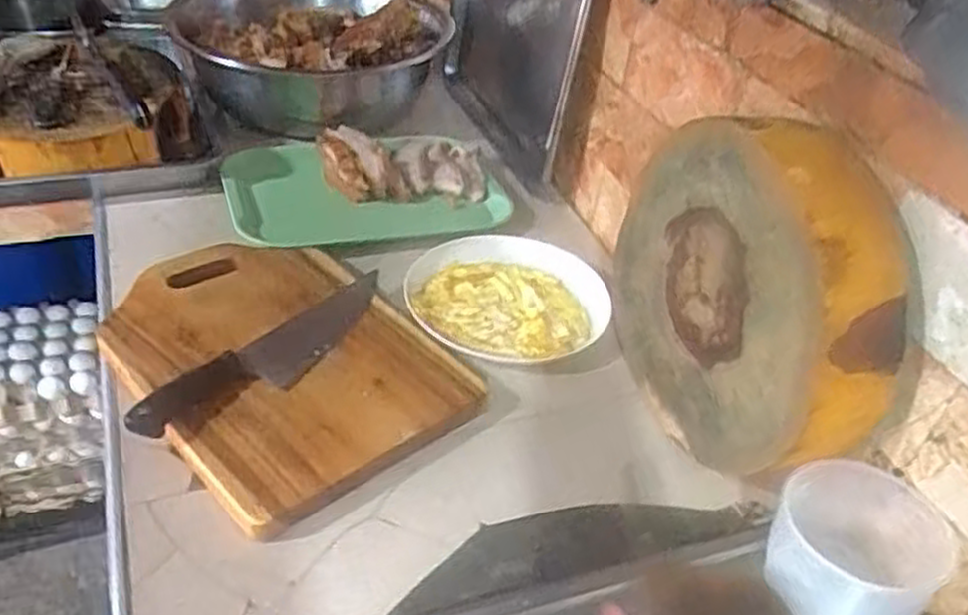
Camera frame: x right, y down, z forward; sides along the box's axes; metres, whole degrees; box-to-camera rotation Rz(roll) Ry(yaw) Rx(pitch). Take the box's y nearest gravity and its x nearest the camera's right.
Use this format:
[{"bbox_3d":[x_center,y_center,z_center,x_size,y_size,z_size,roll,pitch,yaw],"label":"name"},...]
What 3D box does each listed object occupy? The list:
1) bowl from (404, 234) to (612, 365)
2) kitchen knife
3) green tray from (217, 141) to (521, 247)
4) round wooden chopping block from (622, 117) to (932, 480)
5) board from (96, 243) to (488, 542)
[{"bbox_3d":[0.025,-0.006,0.882,0.225,0.042,0.208,4,38,-3],"label":"bowl"},{"bbox_3d":[-0.187,0.040,0.745,0.066,0.023,0.296,28,42,25],"label":"kitchen knife"},{"bbox_3d":[-0.148,-0.133,1.020,0.346,0.047,0.236,-7,40,-17],"label":"green tray"},{"bbox_3d":[0.222,-0.021,0.683,0.106,0.266,0.303,-9,40,-20],"label":"round wooden chopping block"},{"bbox_3d":[-0.195,0.042,0.765,0.255,0.023,0.355,-26,48,-36],"label":"board"}]

